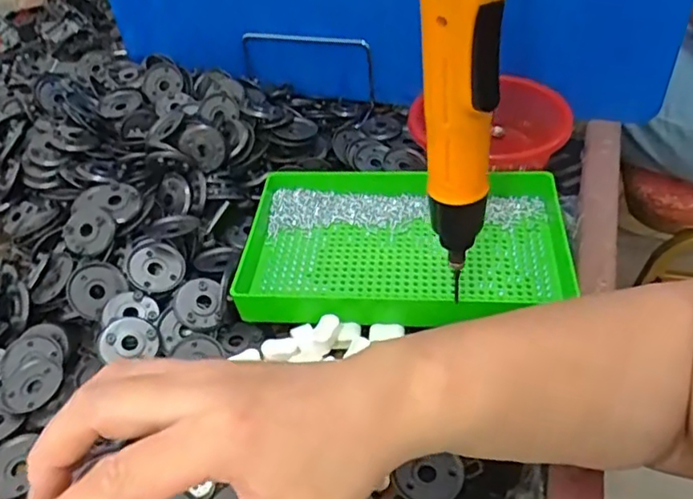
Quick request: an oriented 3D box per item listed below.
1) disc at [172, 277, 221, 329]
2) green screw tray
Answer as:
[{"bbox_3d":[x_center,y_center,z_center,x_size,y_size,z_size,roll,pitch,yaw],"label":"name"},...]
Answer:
[{"bbox_3d":[-0.112,0.040,0.456,0.035,0.006,0.039,-3,70,-9],"label":"disc"},{"bbox_3d":[0.046,-0.006,0.488,0.254,0.032,0.154,-2,43,5],"label":"green screw tray"}]

